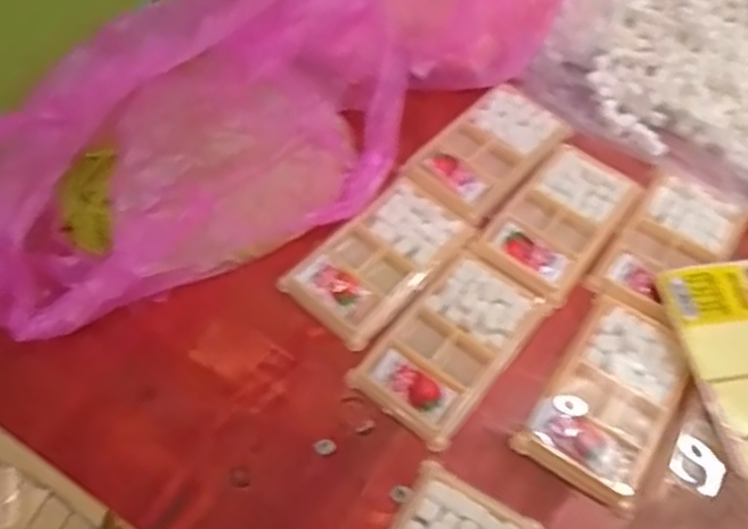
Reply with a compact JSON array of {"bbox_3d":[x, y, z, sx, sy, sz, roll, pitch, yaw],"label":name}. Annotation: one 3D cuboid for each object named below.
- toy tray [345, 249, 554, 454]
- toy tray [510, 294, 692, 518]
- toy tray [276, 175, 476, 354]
[{"bbox_3d":[0.057,0.051,0.498,0.078,0.013,0.141,35,64,19],"label":"toy tray"},{"bbox_3d":[0.161,0.087,0.480,0.077,0.017,0.134,30,62,17],"label":"toy tray"},{"bbox_3d":[0.006,-0.006,0.535,0.079,0.011,0.133,40,65,21],"label":"toy tray"}]

